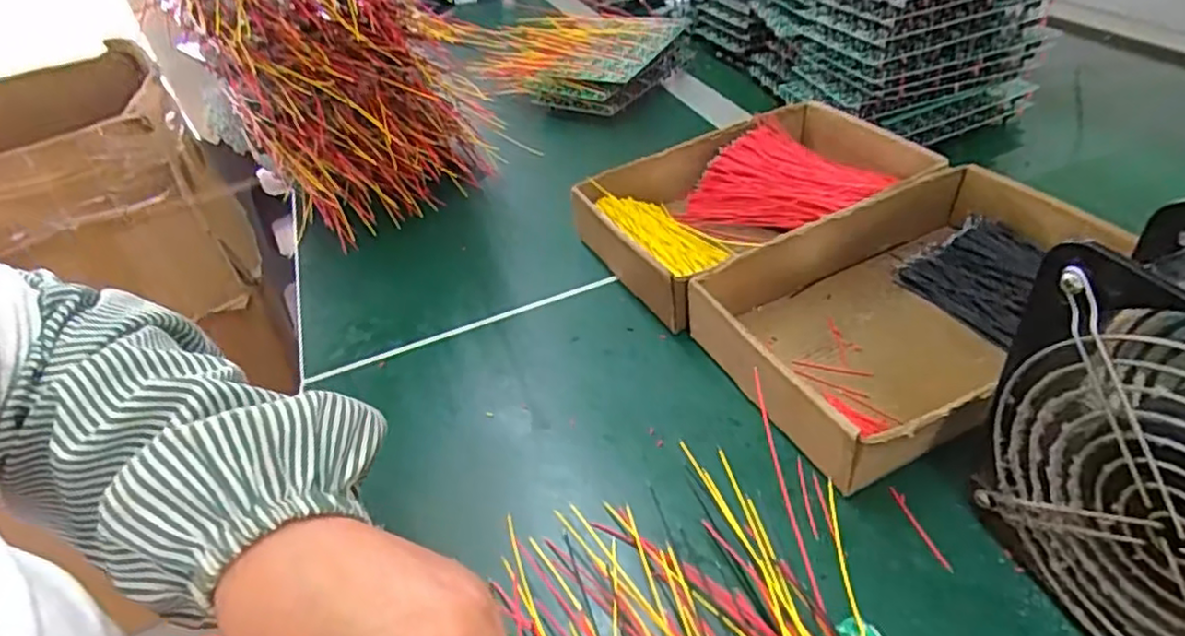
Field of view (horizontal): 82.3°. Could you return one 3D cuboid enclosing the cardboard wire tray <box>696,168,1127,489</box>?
[{"bbox_3d":[0.191,-0.006,0.395,0.233,0.048,0.156,-22,41,-15],"label":"cardboard wire tray"}]

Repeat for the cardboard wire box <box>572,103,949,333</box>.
[{"bbox_3d":[0.116,-0.088,0.496,0.234,0.047,0.153,-25,42,-19],"label":"cardboard wire box"}]

